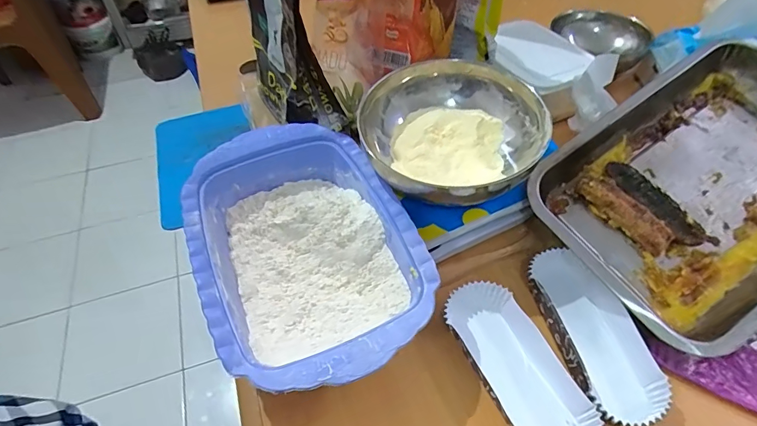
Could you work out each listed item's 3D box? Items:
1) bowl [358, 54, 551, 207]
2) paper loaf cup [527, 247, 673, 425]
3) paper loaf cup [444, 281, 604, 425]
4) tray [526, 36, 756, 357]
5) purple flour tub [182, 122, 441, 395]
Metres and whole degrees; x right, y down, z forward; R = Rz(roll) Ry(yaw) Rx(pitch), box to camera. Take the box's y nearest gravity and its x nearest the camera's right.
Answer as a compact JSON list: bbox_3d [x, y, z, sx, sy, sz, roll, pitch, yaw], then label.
[{"bbox_3d":[0.071,-0.078,0.410,0.165,0.057,0.165,-1,50,2],"label":"bowl"},{"bbox_3d":[0.180,0.097,0.357,0.068,0.025,0.146,-10,50,-6],"label":"paper loaf cup"},{"bbox_3d":[0.111,0.123,0.343,0.066,0.026,0.145,-24,53,-17],"label":"paper loaf cup"},{"bbox_3d":[0.310,-0.032,0.396,0.303,0.042,0.205,-35,66,-9],"label":"tray"},{"bbox_3d":[-0.067,0.034,0.390,0.175,0.071,0.265,-21,52,-15],"label":"purple flour tub"}]

